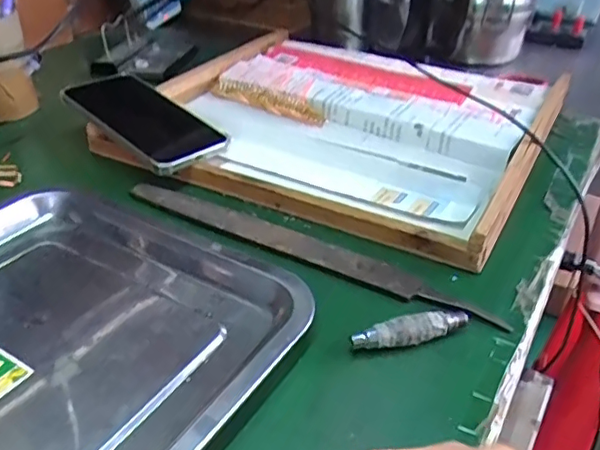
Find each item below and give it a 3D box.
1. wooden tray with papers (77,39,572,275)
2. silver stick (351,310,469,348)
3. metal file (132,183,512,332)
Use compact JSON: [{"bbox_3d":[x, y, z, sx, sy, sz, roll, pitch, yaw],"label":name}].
[{"bbox_3d":[0.051,-0.110,0.557,0.348,0.028,0.325,20,39,24],"label":"wooden tray with papers"},{"bbox_3d":[0.065,0.061,0.328,0.072,0.016,0.013,-8,36,-13],"label":"silver stick"},{"bbox_3d":[-0.004,0.013,0.403,0.290,0.009,0.024,20,39,24],"label":"metal file"}]

